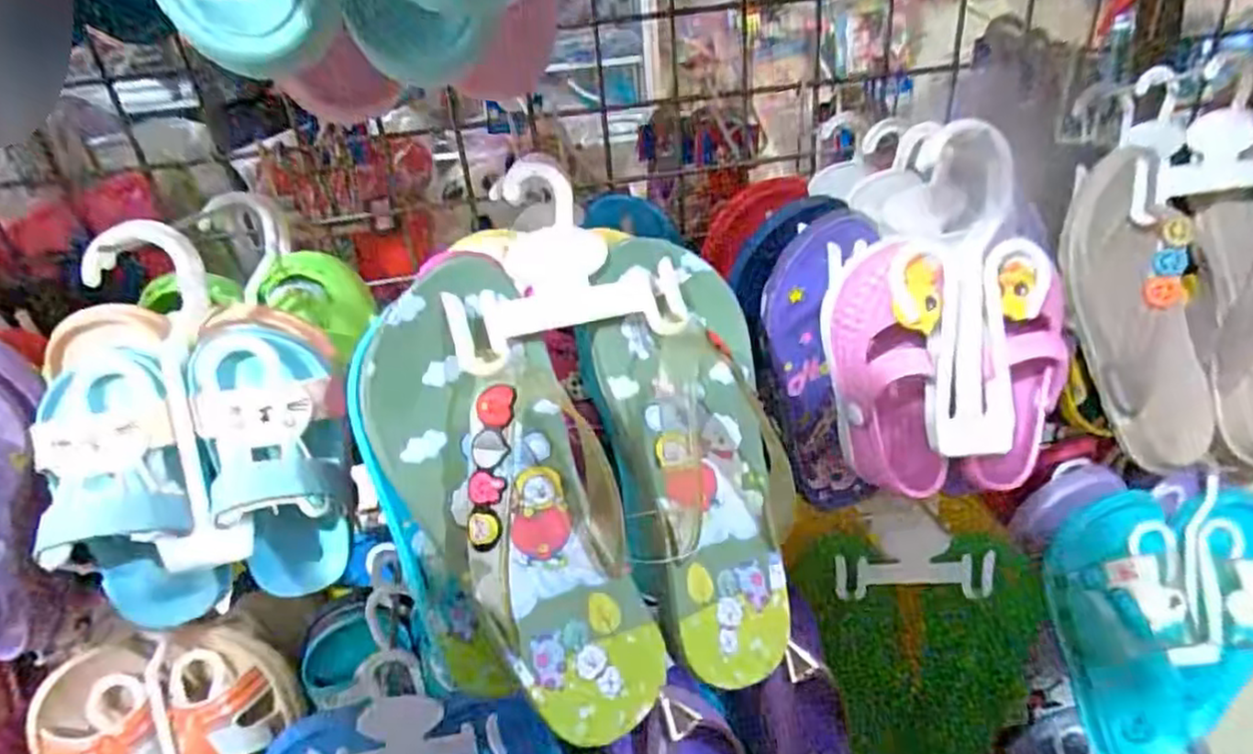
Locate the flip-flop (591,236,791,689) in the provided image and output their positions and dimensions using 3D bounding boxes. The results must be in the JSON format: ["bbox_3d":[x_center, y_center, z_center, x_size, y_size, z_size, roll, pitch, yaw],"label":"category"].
[{"bbox_3d":[0.034,0.037,0.342,0.077,0.204,0.030,-10,-7,-7],"label":"flip-flop"}]

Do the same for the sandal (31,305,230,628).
[{"bbox_3d":[-0.240,0.045,0.334,0.058,0.156,0.052,-11,1,-11],"label":"sandal"}]

